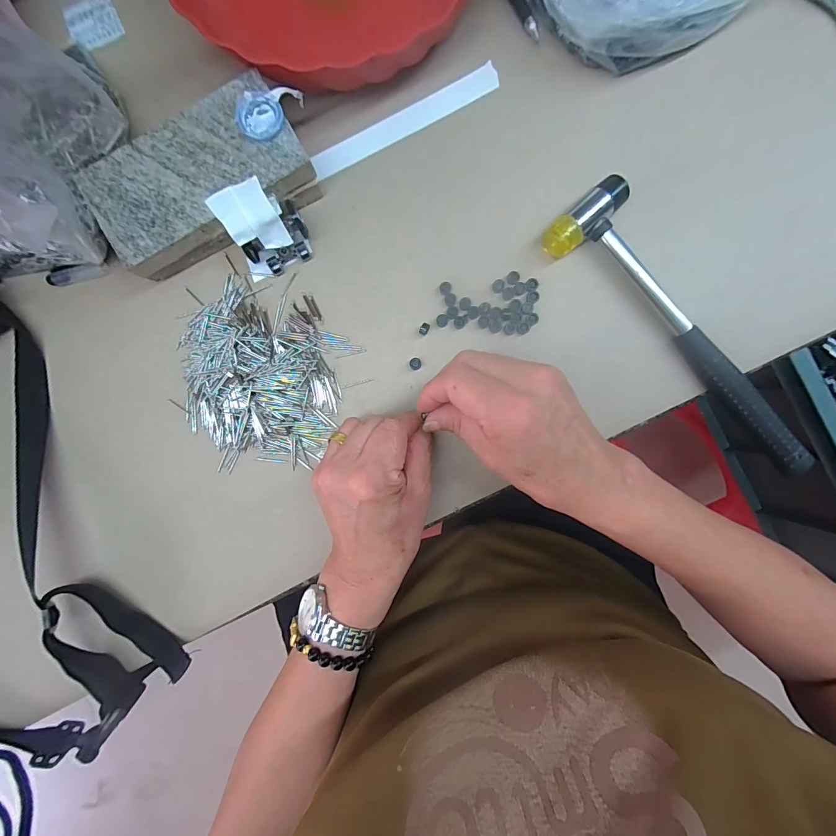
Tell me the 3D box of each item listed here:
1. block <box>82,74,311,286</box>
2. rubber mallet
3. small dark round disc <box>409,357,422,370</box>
[{"bbox_3d":[-0.154,-0.168,0.282,0.144,0.040,0.083,-28,88,2],"label":"block"},{"bbox_3d":[0.198,-0.065,0.275,0.061,0.022,0.243,-44,87,1],"label":"rubber mallet"},{"bbox_3d":[-0.002,-0.041,0.292,0.009,0.004,0.009,0,89,3],"label":"small dark round disc"}]

